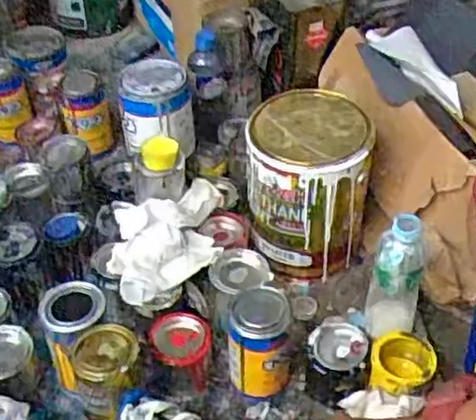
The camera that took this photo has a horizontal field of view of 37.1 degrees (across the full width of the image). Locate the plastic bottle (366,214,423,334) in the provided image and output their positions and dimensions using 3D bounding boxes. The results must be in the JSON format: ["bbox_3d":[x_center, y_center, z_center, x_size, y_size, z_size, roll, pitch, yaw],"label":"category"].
[{"bbox_3d":[0.191,0.084,0.851,0.059,0.207,0.065,15,47,14],"label":"plastic bottle"}]

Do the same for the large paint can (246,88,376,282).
[{"bbox_3d":[0.090,-0.035,0.967,0.151,0.199,0.155,0,45,0],"label":"large paint can"}]

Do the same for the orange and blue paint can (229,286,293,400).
[{"bbox_3d":[0.025,0.158,0.837,0.071,0.132,0.076,5,45,5],"label":"orange and blue paint can"}]

